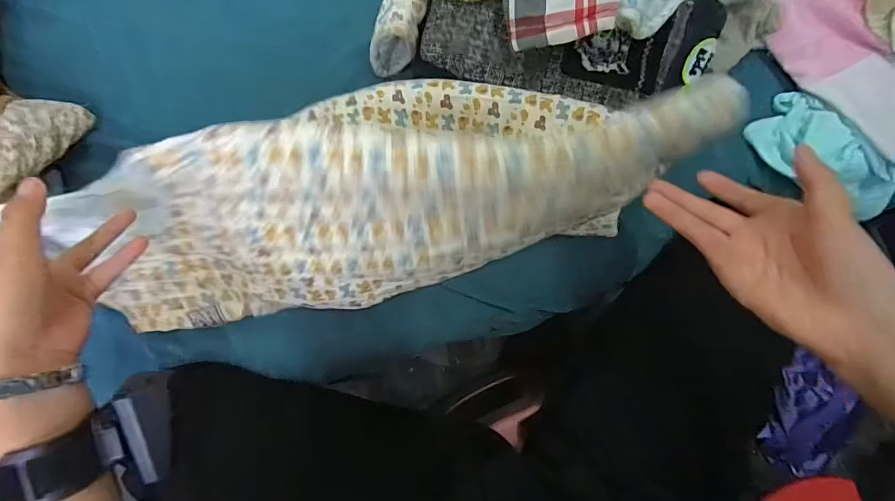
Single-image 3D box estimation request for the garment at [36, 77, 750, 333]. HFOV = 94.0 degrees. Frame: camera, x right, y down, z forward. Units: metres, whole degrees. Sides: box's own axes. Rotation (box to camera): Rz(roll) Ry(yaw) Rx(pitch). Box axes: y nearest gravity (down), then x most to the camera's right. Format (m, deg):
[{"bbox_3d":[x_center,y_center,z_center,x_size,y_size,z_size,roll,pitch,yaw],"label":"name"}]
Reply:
[{"bbox_3d":[-0.067,-0.062,0.374,0.504,0.143,0.198,-8,81,0],"label":"garment"}]

